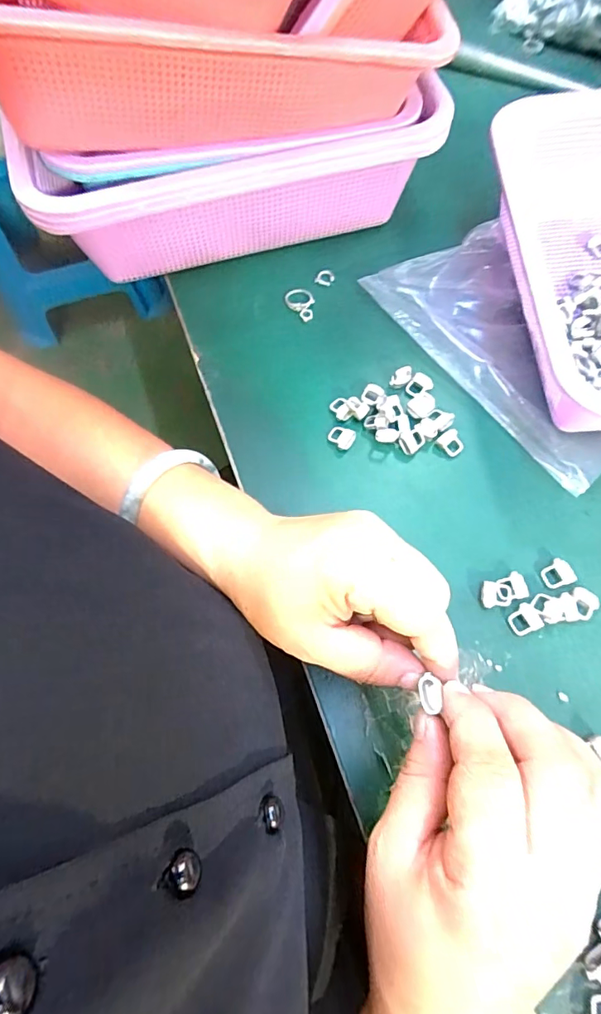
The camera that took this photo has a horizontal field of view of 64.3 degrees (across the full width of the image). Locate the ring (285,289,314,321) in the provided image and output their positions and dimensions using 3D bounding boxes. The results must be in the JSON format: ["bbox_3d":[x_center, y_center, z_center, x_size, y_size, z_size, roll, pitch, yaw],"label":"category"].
[{"bbox_3d":[0.002,-0.165,0.382,0.022,0.004,0.032,-41,72,-13],"label":"ring"}]

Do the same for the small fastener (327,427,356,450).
[{"bbox_3d":[0.028,-0.048,0.333,0.018,0.007,0.015,18,70,10],"label":"small fastener"}]

